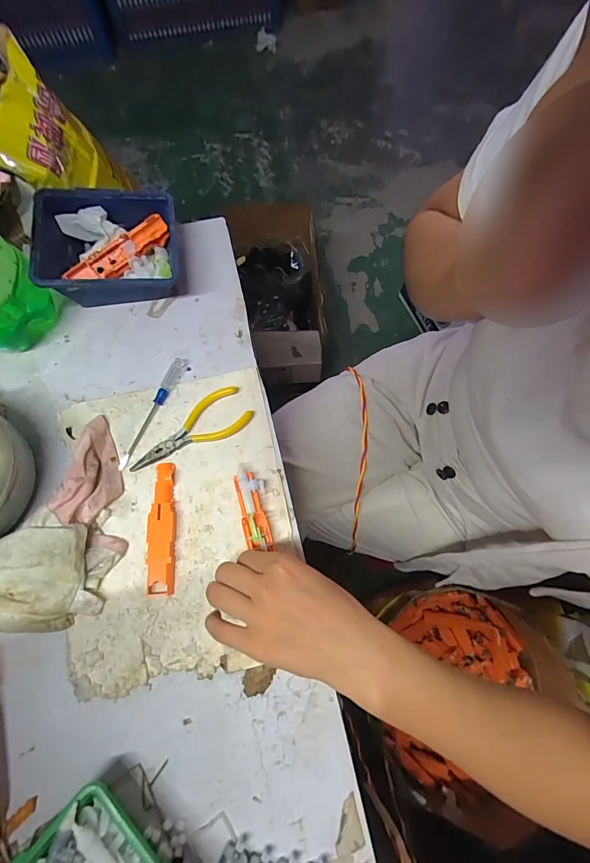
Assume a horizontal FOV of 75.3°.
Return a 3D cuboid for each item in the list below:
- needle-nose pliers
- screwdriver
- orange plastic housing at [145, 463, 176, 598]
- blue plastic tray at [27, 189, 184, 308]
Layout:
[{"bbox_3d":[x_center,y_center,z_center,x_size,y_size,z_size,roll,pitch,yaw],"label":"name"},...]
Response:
[{"bbox_3d":[-0.106,0.001,0.385,0.126,0.008,0.046,-30,75,-11],"label":"needle-nose pliers"},{"bbox_3d":[-0.149,-0.023,0.396,0.012,0.012,0.130,24,72,6],"label":"screwdriver"},{"bbox_3d":[-0.123,0.088,0.355,0.024,0.011,0.118,-3,72,-2],"label":"orange plastic housing"},{"bbox_3d":[-0.199,-0.198,0.423,0.138,0.070,0.118,-9,72,-3],"label":"blue plastic tray"}]

